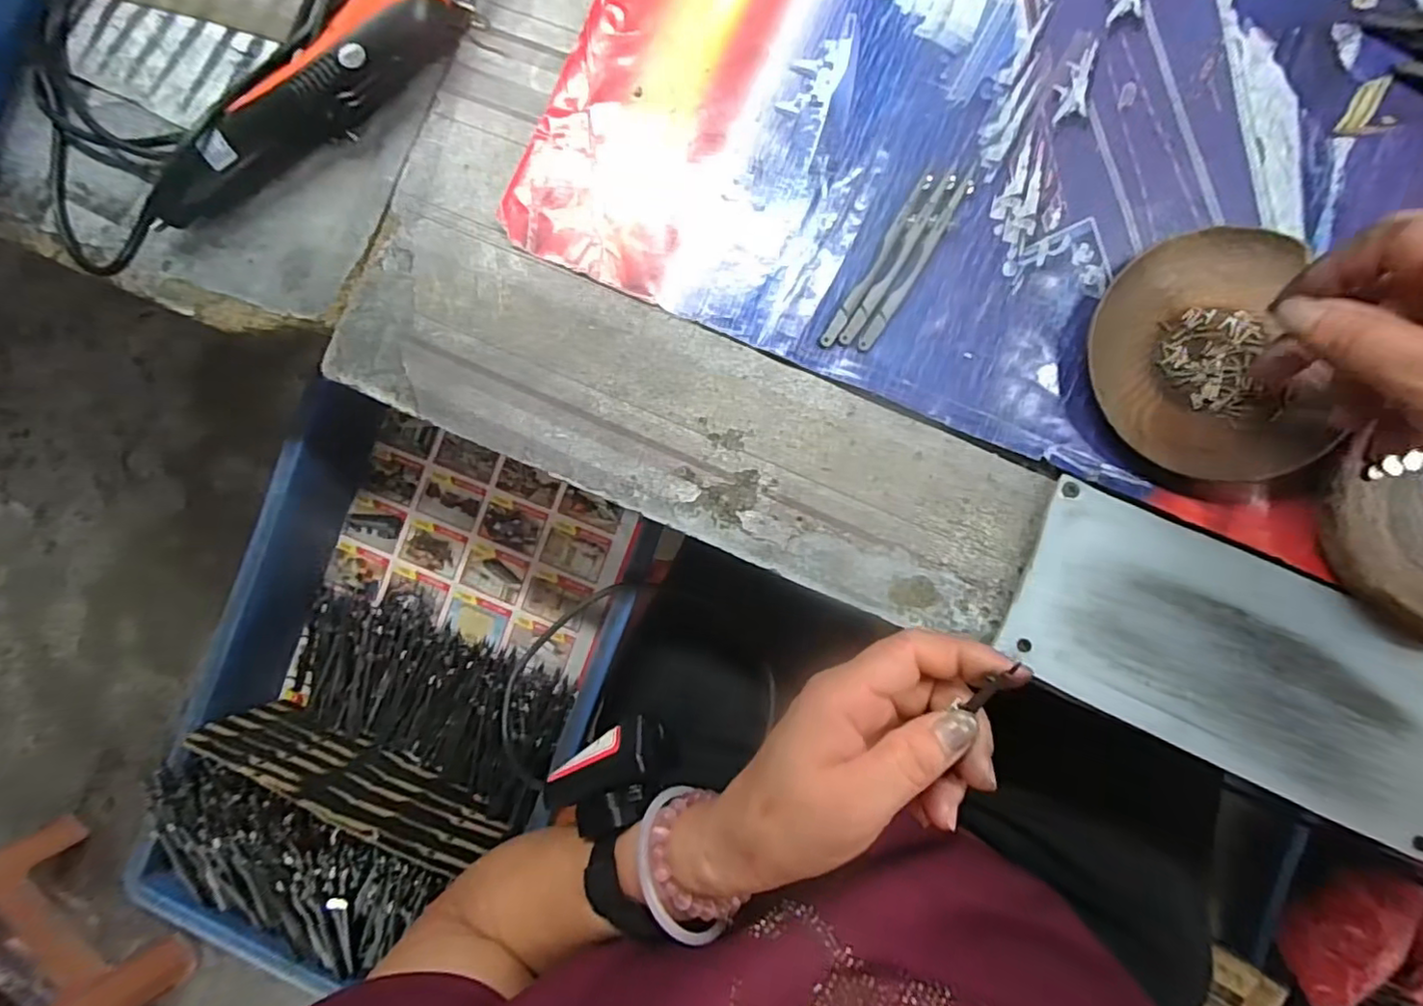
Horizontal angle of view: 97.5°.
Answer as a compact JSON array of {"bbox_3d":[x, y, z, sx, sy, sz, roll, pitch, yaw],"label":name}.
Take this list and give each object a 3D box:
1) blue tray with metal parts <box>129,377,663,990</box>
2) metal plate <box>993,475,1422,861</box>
[{"bbox_3d":[-0.244,0.155,0.483,0.293,0.097,0.402,24,92,7],"label":"blue tray with metal parts"},{"bbox_3d":[0.239,0.071,0.284,0.195,0.010,0.094,24,91,7],"label":"metal plate"}]

